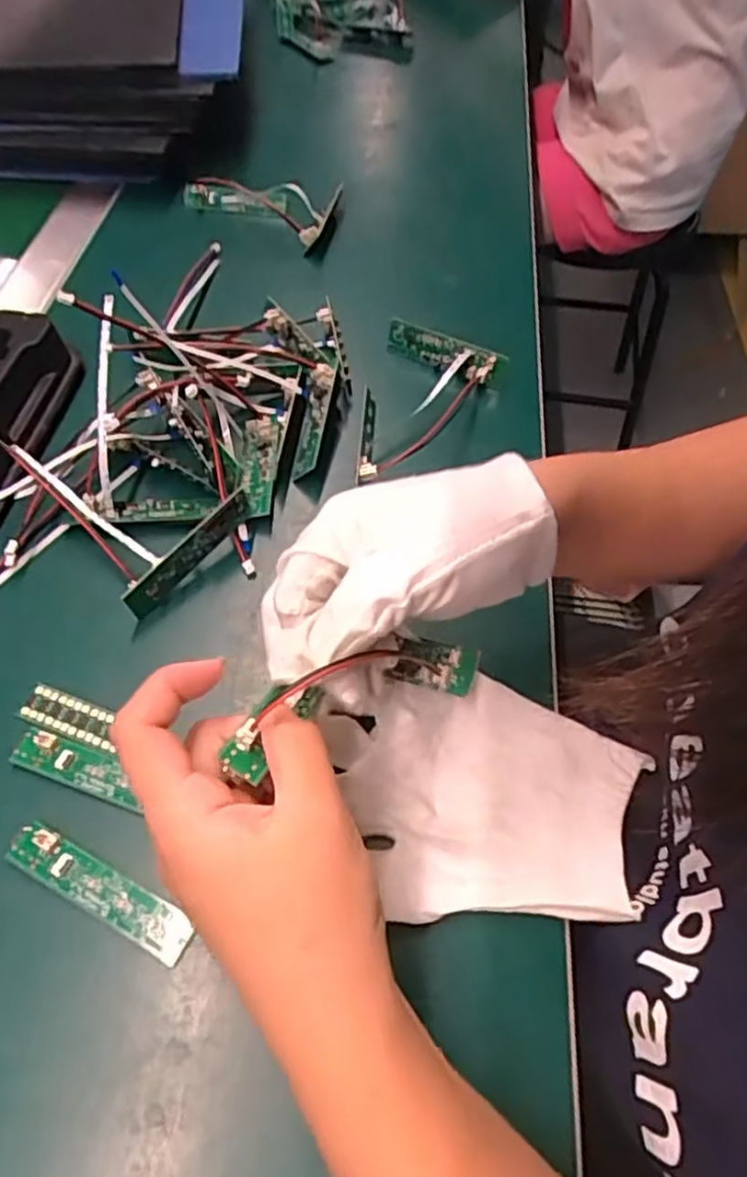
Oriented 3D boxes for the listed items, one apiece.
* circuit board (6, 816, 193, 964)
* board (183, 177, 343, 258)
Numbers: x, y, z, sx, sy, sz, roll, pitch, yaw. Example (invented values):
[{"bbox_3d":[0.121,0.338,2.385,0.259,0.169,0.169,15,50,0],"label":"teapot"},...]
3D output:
[{"bbox_3d":[-0.108,0.118,0.279,0.082,0.009,0.019,26,57,12],"label":"circuit board"},{"bbox_3d":[-0.089,-0.292,0.534,0.117,0.028,0.060,9,55,1],"label":"board"}]

